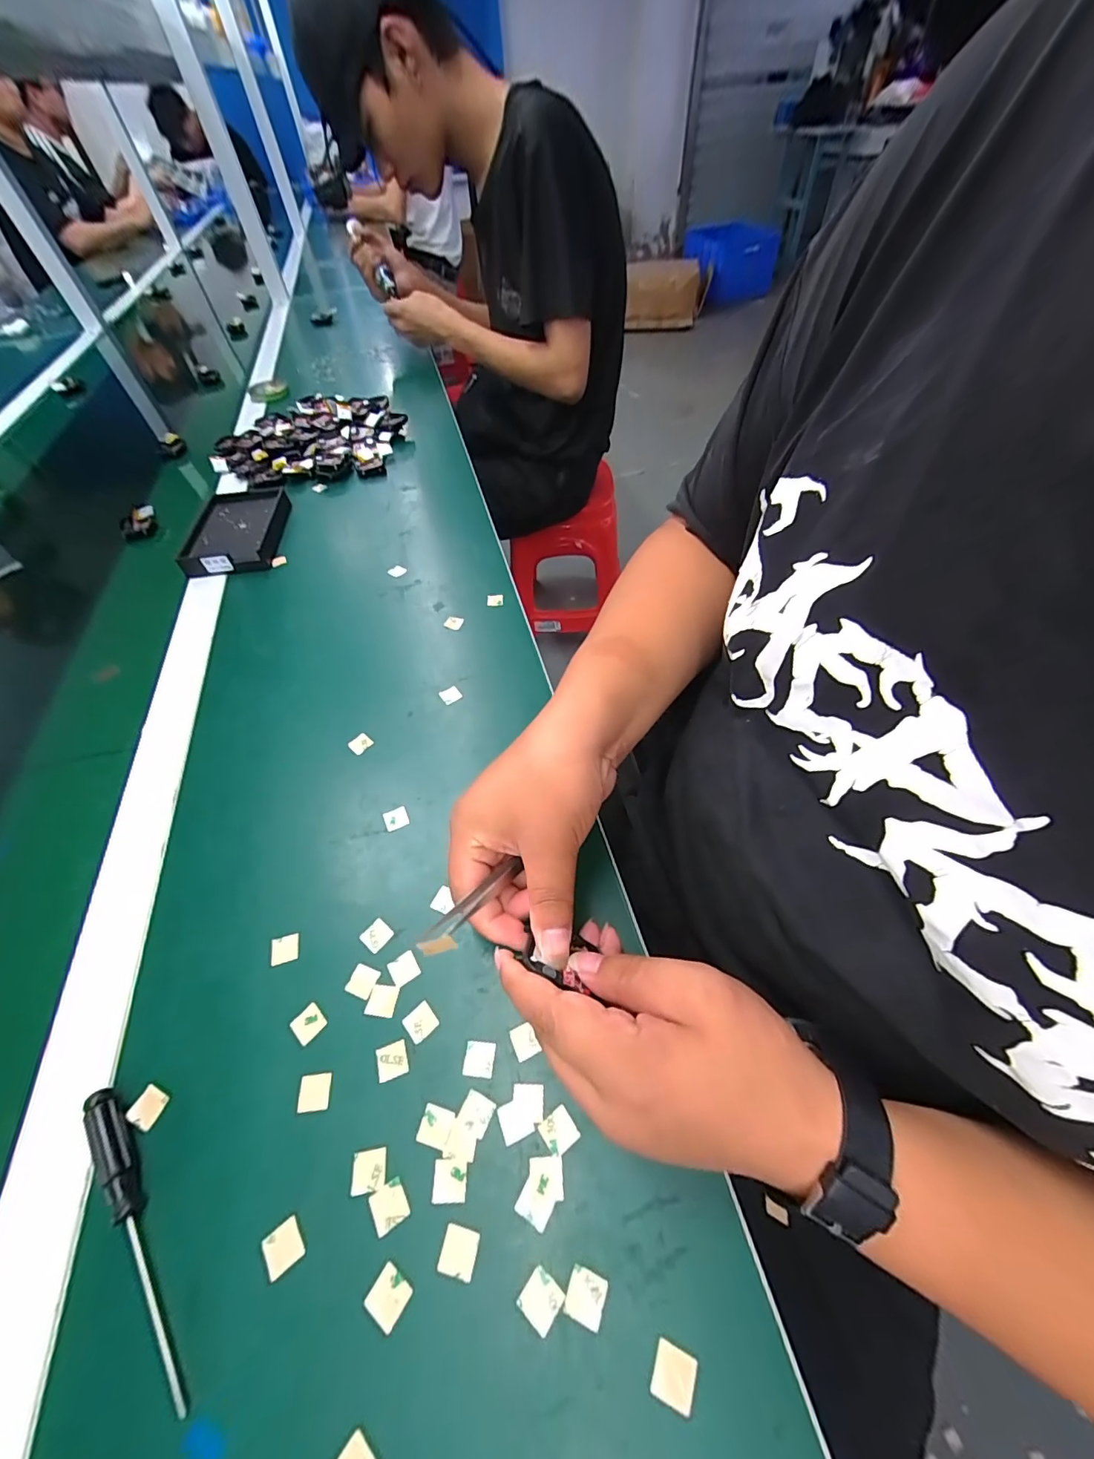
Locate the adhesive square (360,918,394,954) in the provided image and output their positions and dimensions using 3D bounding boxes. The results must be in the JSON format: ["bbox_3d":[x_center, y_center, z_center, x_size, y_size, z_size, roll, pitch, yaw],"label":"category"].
[{"bbox_3d":[-0.105,0.126,0.294,0.016,0.004,0.016,32,61,23],"label":"adhesive square"}]

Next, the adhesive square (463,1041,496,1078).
[{"bbox_3d":[-0.036,0.176,0.255,0.015,0.004,0.015,3,50,5],"label":"adhesive square"}]

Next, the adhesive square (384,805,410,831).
[{"bbox_3d":[-0.108,0.063,0.340,0.017,0.004,0.016,-21,55,-12],"label":"adhesive square"}]

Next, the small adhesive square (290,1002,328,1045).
[{"bbox_3d":[-0.134,0.164,0.267,0.016,0.004,0.016,32,61,23],"label":"small adhesive square"}]

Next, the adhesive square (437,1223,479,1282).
[{"bbox_3d":[-0.039,0.233,0.212,0.016,0.004,0.016,9,55,9],"label":"adhesive square"}]

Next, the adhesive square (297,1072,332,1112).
[{"bbox_3d":[-0.122,0.189,0.249,0.016,0.004,0.016,-7,54,-2],"label":"adhesive square"}]

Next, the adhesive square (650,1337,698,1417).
[{"bbox_3d":[0.051,0.257,0.189,0.015,0.004,0.015,19,57,16],"label":"adhesive square"}]

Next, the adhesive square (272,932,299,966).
[{"bbox_3d":[-0.160,0.134,0.291,0.016,0.004,0.016,-14,54,-8],"label":"adhesive square"}]

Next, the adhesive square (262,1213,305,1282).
[{"bbox_3d":[-0.120,0.235,0.216,0.015,0.004,0.016,-35,60,-21],"label":"adhesive square"}]

